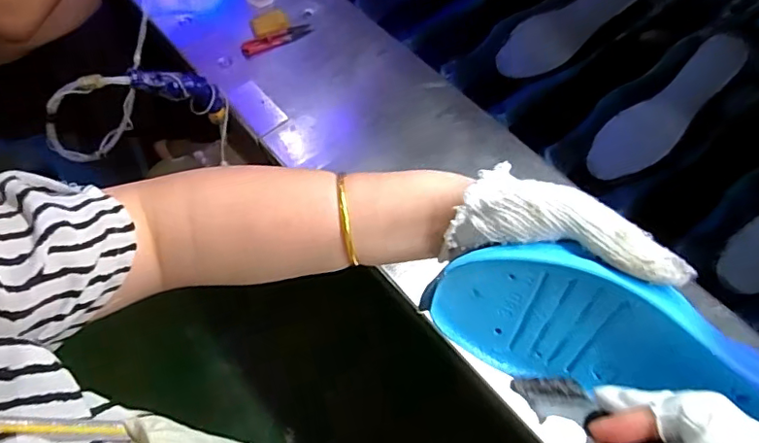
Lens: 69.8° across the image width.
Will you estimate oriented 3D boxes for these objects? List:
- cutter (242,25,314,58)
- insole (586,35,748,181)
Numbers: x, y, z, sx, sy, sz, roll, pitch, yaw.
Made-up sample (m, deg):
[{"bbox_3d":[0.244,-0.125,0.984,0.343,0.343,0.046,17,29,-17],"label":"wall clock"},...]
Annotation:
[{"bbox_3d":[-0.141,-0.249,0.752,0.101,0.015,0.025,-17,62,-9],"label":"cutter"},{"bbox_3d":[0.356,-0.137,0.667,0.230,0.017,0.071,-43,67,4],"label":"insole"}]

